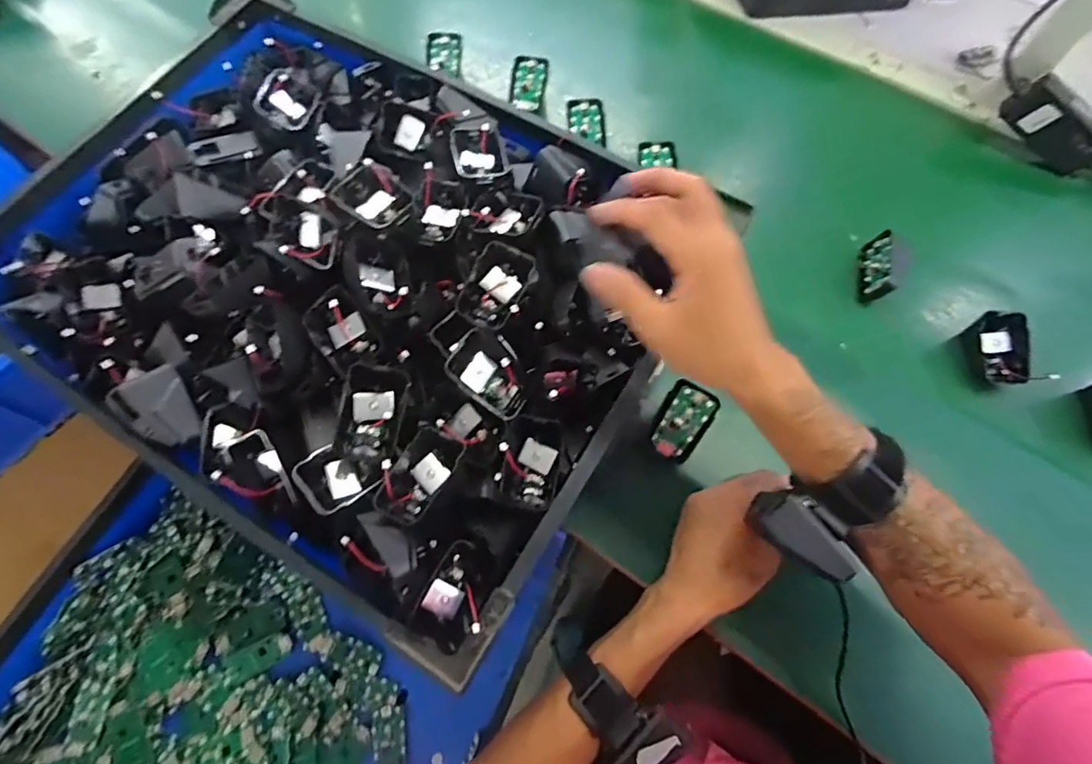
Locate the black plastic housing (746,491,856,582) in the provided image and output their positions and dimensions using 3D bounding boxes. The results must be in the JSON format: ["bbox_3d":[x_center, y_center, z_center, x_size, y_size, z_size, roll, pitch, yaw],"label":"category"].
[{"bbox_3d":[0.164,0.098,0.333,0.067,0.018,0.028,44,73,7],"label":"black plastic housing"}]

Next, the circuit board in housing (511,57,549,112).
[{"bbox_3d":[-0.020,-0.360,0.638,0.041,0.011,0.065,5,86,4],"label":"circuit board in housing"}]

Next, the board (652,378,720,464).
[{"bbox_3d":[0.120,0.035,0.459,0.040,0.009,0.069,26,108,9],"label":"board"}]

